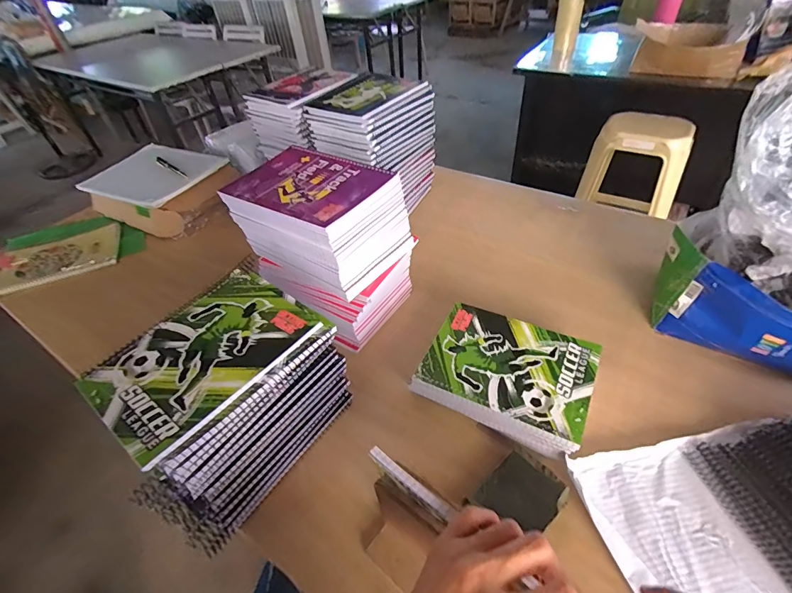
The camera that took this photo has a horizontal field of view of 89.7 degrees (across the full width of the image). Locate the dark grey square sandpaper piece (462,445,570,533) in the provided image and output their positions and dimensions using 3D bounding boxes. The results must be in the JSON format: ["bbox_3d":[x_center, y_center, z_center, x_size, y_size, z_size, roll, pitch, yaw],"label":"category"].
[{"bbox_3d":[0.136,0.218,0.436,0.083,0.013,0.072,-48,56,-1],"label":"dark grey square sandpaper piece"}]

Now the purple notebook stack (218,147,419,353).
[{"bbox_3d":[-0.104,-0.074,0.614,0.209,0.224,0.151,21,50,26],"label":"purple notebook stack"}]

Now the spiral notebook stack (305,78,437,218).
[{"bbox_3d":[-0.043,-0.311,0.843,0.167,0.219,0.213,27,53,30],"label":"spiral notebook stack"}]

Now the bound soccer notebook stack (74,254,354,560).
[{"bbox_3d":[-0.191,0.121,0.470,0.159,0.178,0.226,24,51,28],"label":"bound soccer notebook stack"}]

